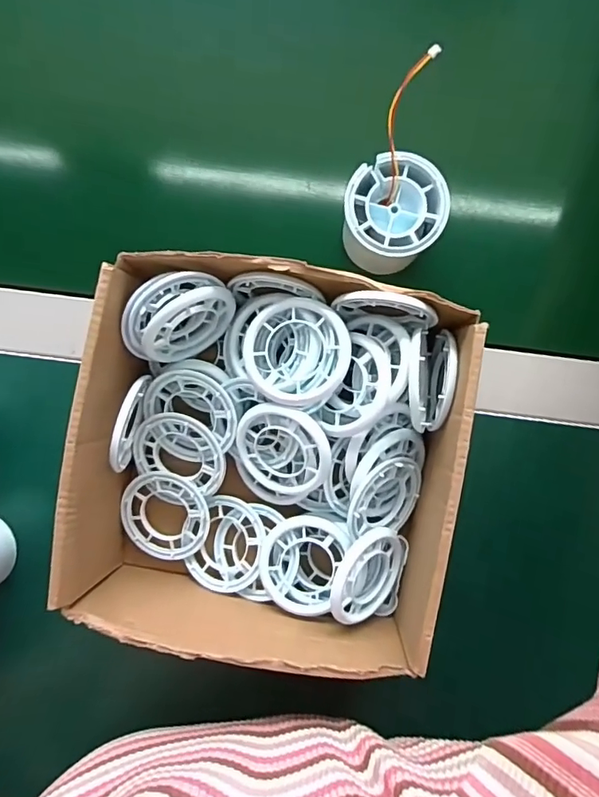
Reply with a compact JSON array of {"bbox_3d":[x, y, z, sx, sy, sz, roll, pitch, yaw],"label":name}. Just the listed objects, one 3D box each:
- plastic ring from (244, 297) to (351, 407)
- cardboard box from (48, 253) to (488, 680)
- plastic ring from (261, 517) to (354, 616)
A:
[{"bbox_3d":[-0.002,-0.025,0.268,0.056,0.007,0.056,0,90,3],"label":"plastic ring"},{"bbox_3d":[-0.016,0.035,0.279,0.193,0.069,0.203,11,91,3],"label":"cardboard box"},{"bbox_3d":[0.001,0.098,0.295,0.048,0.007,0.056,18,91,3],"label":"plastic ring"}]

